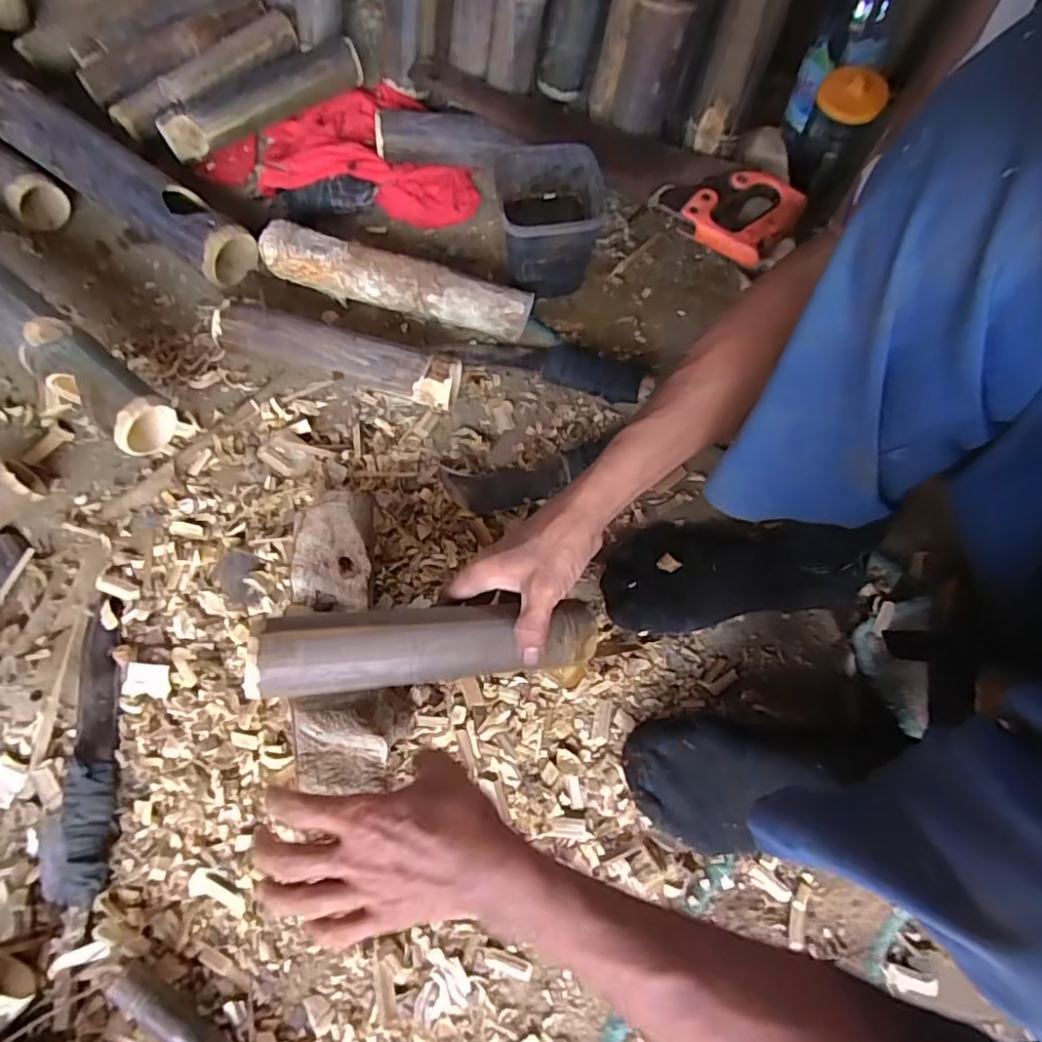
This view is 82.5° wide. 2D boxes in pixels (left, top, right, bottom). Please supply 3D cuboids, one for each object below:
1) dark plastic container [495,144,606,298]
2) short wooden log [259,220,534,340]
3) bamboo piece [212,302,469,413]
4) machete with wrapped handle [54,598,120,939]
[{"bbox_3d":[0.029,-0.333,0.690,0.113,0.128,0.118,-5,68,-4],"label":"dark plastic container"},{"bbox_3d":[-0.141,-0.269,0.679,0.312,0.060,0.054,17,69,4],"label":"short wooden log"},{"bbox_3d":[-0.200,-0.177,0.652,0.269,0.061,0.054,15,68,4],"label":"bamboo piece"},{"bbox_3d":[-0.370,0.200,0.512,0.037,0.022,0.257,-8,69,-6],"label":"machete with wrapped handle"}]

